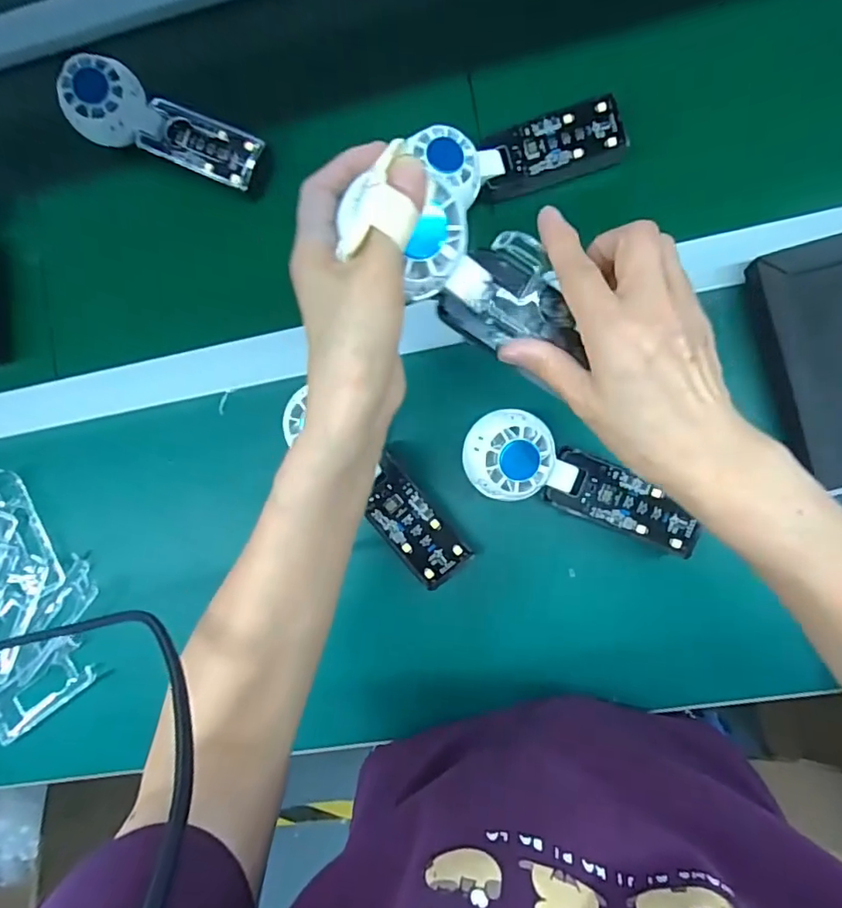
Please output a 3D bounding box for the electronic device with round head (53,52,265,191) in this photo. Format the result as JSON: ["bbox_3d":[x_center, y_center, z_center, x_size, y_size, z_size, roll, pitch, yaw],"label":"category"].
[{"bbox_3d":[-0.205,-0.262,0.449,0.153,0.032,0.056,22,90,-4],"label":"electronic device with round head"}]

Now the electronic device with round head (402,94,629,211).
[{"bbox_3d":[0.070,-0.222,0.414,0.157,0.034,0.048,-13,85,-8],"label":"electronic device with round head"}]

